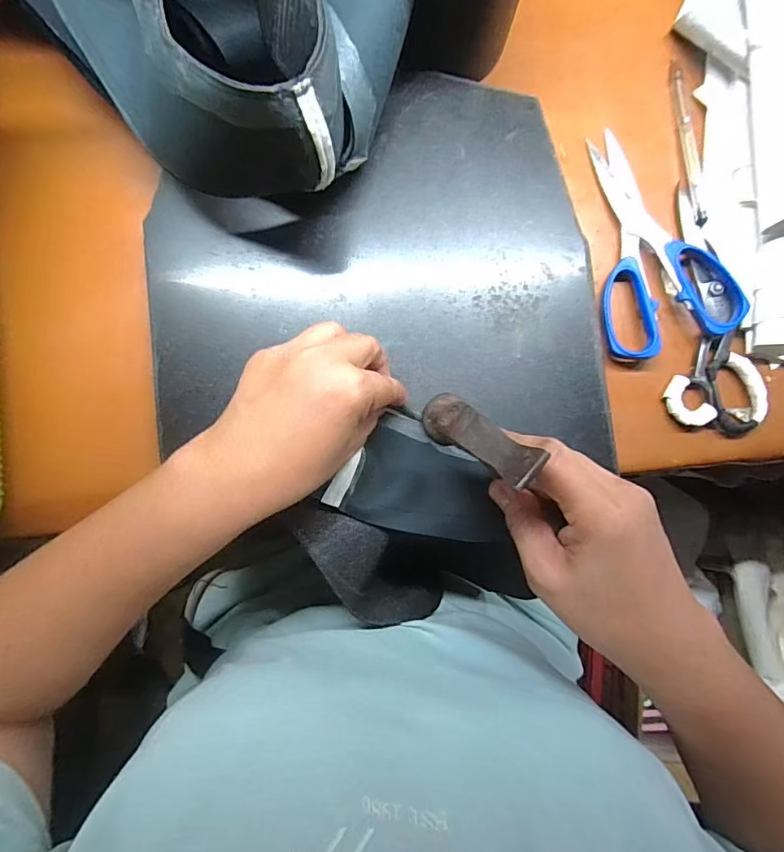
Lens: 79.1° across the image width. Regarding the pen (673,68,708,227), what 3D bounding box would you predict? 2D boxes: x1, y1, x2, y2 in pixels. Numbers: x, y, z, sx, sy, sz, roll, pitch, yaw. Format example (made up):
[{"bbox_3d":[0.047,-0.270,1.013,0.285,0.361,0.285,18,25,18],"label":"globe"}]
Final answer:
[{"bbox_3d":[0.231,-0.218,0.369,0.013,0.009,0.129,-5,87,-2],"label":"pen"}]

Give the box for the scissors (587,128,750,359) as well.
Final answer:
[{"bbox_3d":[0.204,-0.140,0.356,0.094,0.025,0.172,-3,87,-2],"label":"scissors"}]

